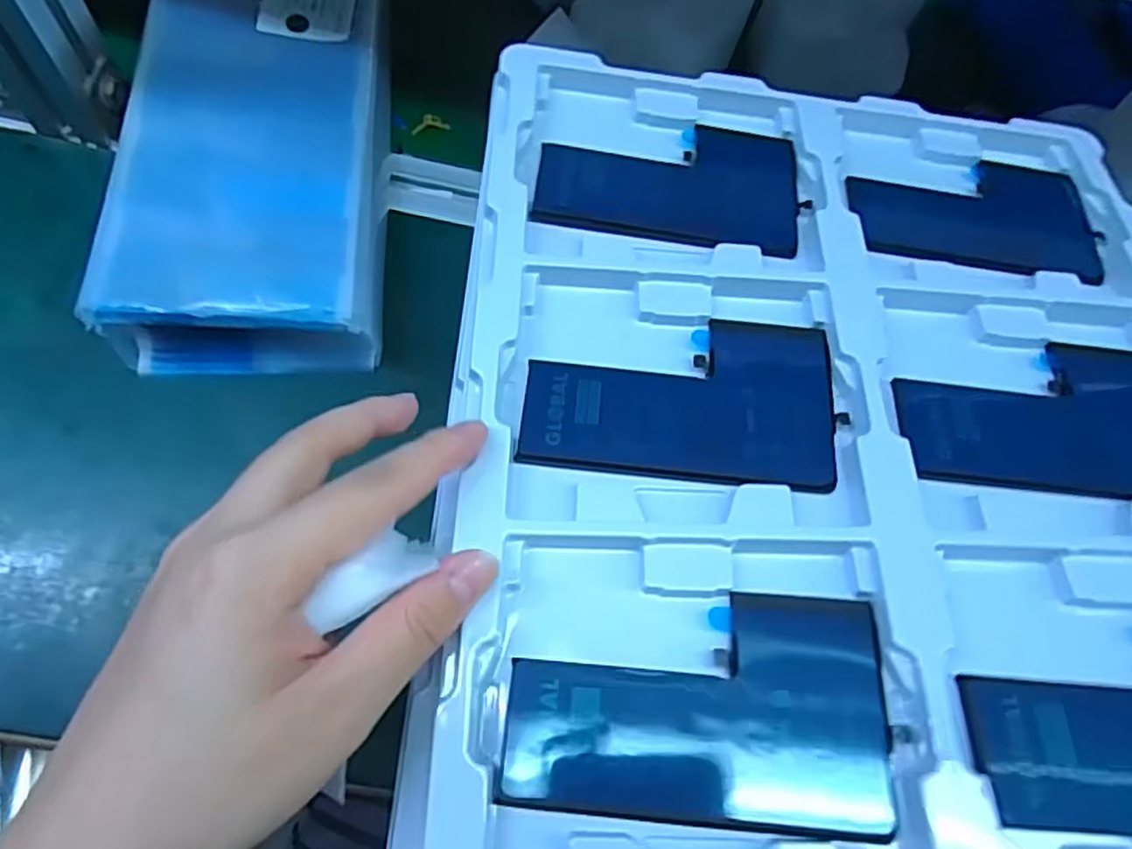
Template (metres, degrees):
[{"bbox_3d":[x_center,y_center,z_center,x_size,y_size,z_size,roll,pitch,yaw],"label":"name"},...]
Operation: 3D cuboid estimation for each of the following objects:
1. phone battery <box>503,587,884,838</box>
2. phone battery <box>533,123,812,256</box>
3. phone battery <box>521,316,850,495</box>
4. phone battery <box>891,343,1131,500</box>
[{"bbox_3d":[0.038,0.081,0.208,0.107,0.007,0.064,4,64,3],"label":"phone battery"},{"bbox_3d":[0.044,-0.104,0.295,0.108,0.004,0.069,8,61,-2],"label":"phone battery"},{"bbox_3d":[0.041,-0.012,0.251,0.109,0.006,0.066,8,67,-5],"label":"phone battery"},{"bbox_3d":[0.176,-0.005,0.257,0.110,0.004,0.066,5,58,-4],"label":"phone battery"}]

